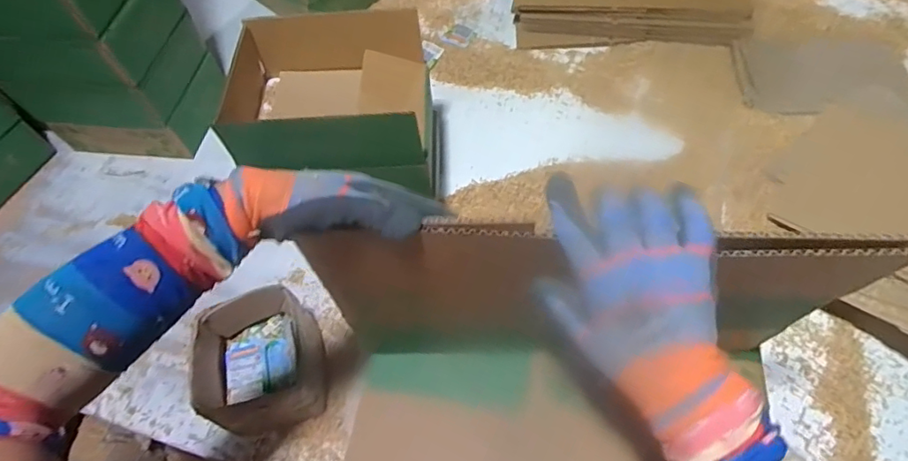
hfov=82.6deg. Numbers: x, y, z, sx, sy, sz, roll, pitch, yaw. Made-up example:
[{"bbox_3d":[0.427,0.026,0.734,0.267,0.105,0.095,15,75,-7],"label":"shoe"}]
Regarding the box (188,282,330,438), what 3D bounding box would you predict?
[{"bbox_3d":[-0.248,0.175,0.692,0.141,0.125,0.164,-13,58,-3],"label":"box"}]

